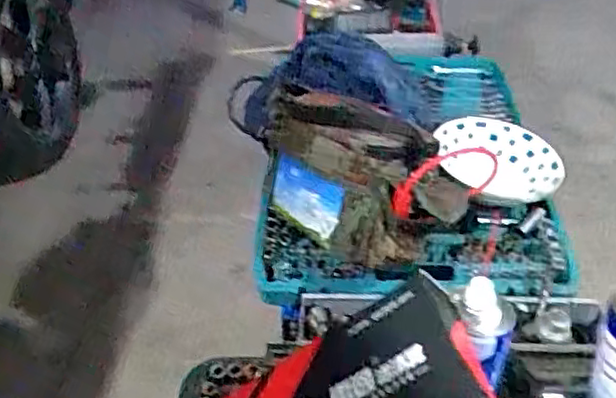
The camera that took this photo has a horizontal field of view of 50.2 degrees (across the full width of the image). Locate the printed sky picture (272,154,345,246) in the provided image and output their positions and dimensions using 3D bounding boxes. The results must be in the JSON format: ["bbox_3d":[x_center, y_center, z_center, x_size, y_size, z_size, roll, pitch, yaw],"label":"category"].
[{"bbox_3d":[-0.003,-0.003,0.909,0.015,0.086,0.134,-9,28,-43],"label":"printed sky picture"}]

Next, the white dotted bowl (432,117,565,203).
[{"bbox_3d":[0.303,-0.054,1.074,0.194,0.096,0.128,3,43,6],"label":"white dotted bowl"}]

